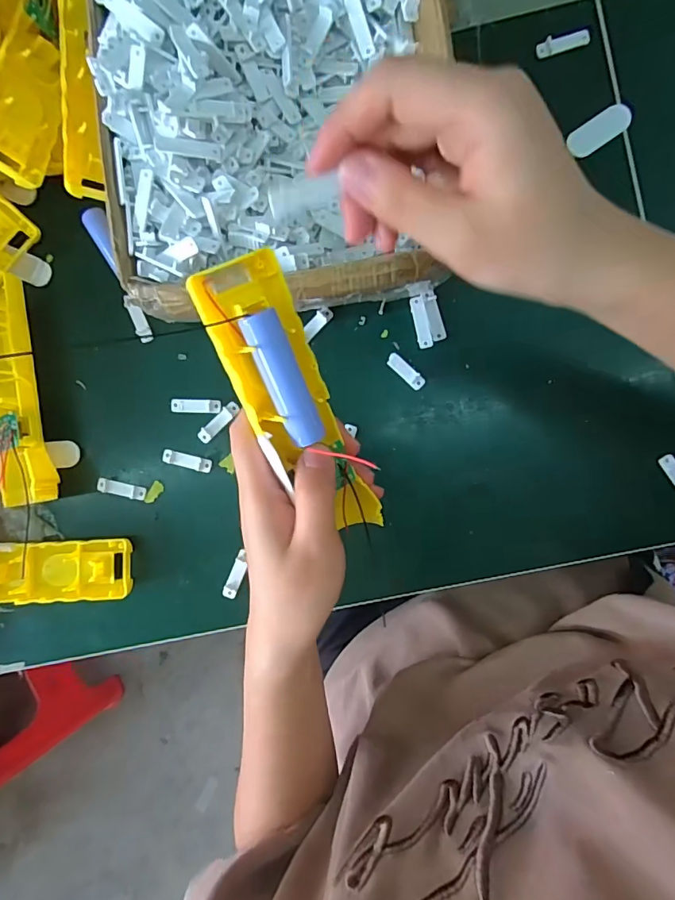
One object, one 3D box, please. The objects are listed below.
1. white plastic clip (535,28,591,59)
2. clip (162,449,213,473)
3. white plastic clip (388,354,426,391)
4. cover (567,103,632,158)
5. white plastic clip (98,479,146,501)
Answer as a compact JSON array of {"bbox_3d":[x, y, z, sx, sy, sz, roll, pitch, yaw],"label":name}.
[{"bbox_3d":[0.164,-0.294,0.338,0.037,0.005,0.010,-13,89,2],"label":"white plastic clip"},{"bbox_3d":[-0.113,0.008,0.351,0.036,0.004,0.010,15,91,2],"label":"clip"},{"bbox_3d":[0.050,-0.057,0.342,0.033,0.004,0.011,42,92,2],"label":"white plastic clip"},{"bbox_3d":[0.189,-0.230,0.336,0.045,0.006,0.021,-34,89,2],"label":"cover"},{"bbox_3d":[-0.163,0.030,0.353,0.035,0.005,0.010,14,91,2],"label":"white plastic clip"}]

